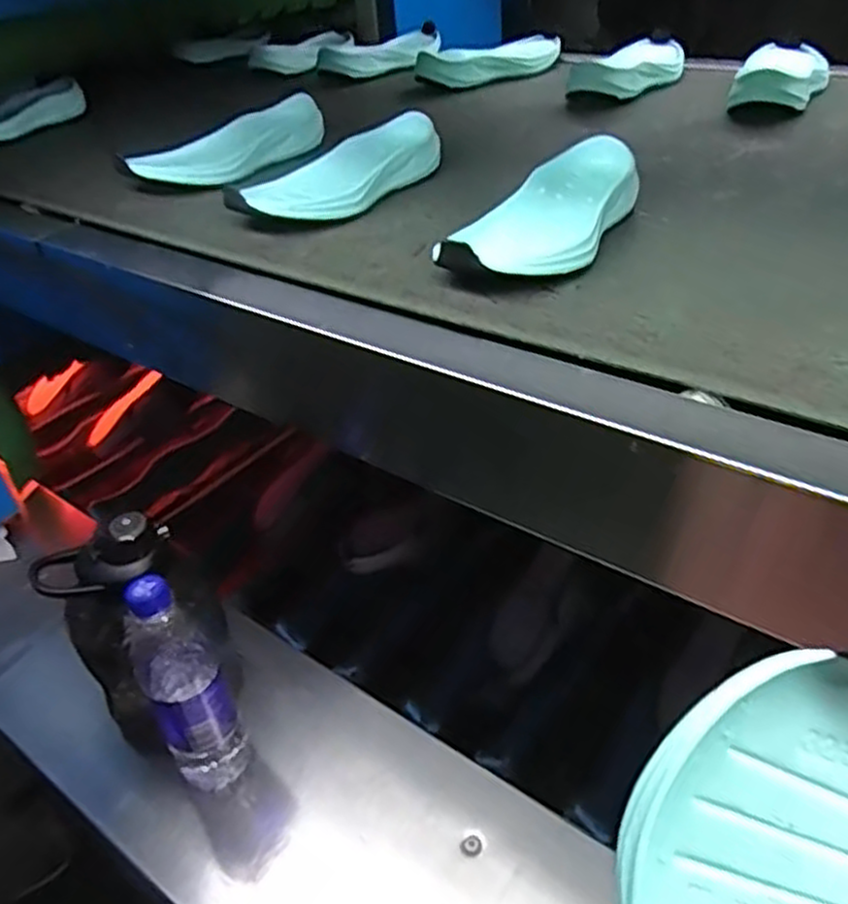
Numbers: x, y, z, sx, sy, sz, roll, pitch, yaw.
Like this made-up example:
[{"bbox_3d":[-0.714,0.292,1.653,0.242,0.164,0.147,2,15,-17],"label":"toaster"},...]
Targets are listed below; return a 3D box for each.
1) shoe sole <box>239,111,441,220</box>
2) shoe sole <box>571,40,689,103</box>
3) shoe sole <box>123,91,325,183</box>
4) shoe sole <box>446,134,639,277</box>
[{"bbox_3d":[-0.073,-0.243,0.672,0.078,0.049,0.207,23,45,33],"label":"shoe sole"},{"bbox_3d":[0.257,-0.460,0.915,0.084,0.044,0.214,15,44,29],"label":"shoe sole"},{"bbox_3d":[-0.192,-0.305,0.765,0.215,0.051,0.060,-33,43,-27],"label":"shoe sole"},{"bbox_3d":[0.093,-0.171,0.556,0.082,0.043,0.216,15,41,25],"label":"shoe sole"}]

